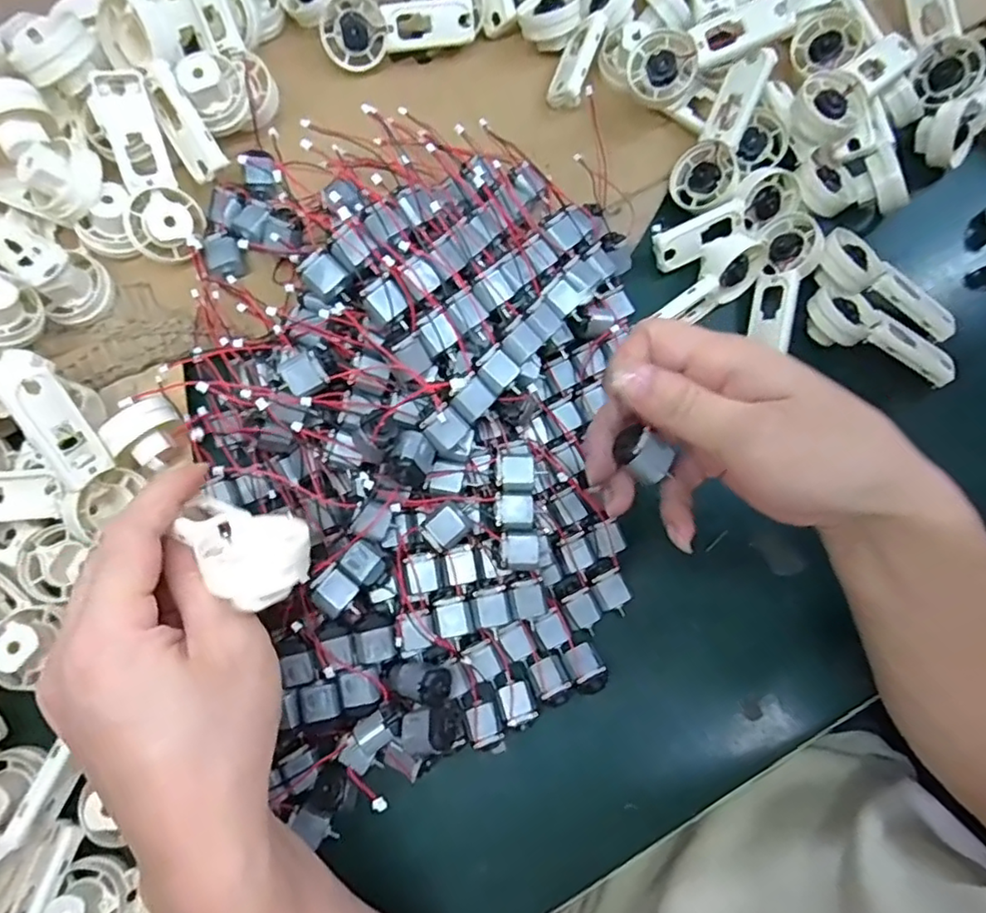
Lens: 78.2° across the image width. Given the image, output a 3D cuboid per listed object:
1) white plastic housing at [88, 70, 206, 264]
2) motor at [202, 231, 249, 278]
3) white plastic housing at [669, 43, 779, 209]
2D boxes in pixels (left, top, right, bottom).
[{"bbox_3d":[-0.186,-0.152,0.323,0.035,0.022,0.091,-19,99,-6],"label":"white plastic housing"},{"bbox_3d":[-0.150,-0.112,0.341,0.019,0.013,0.024,-19,78,-6],"label":"motor"},{"bbox_3d":[0.139,-0.194,0.363,0.036,0.016,0.090,24,111,4],"label":"white plastic housing"}]

